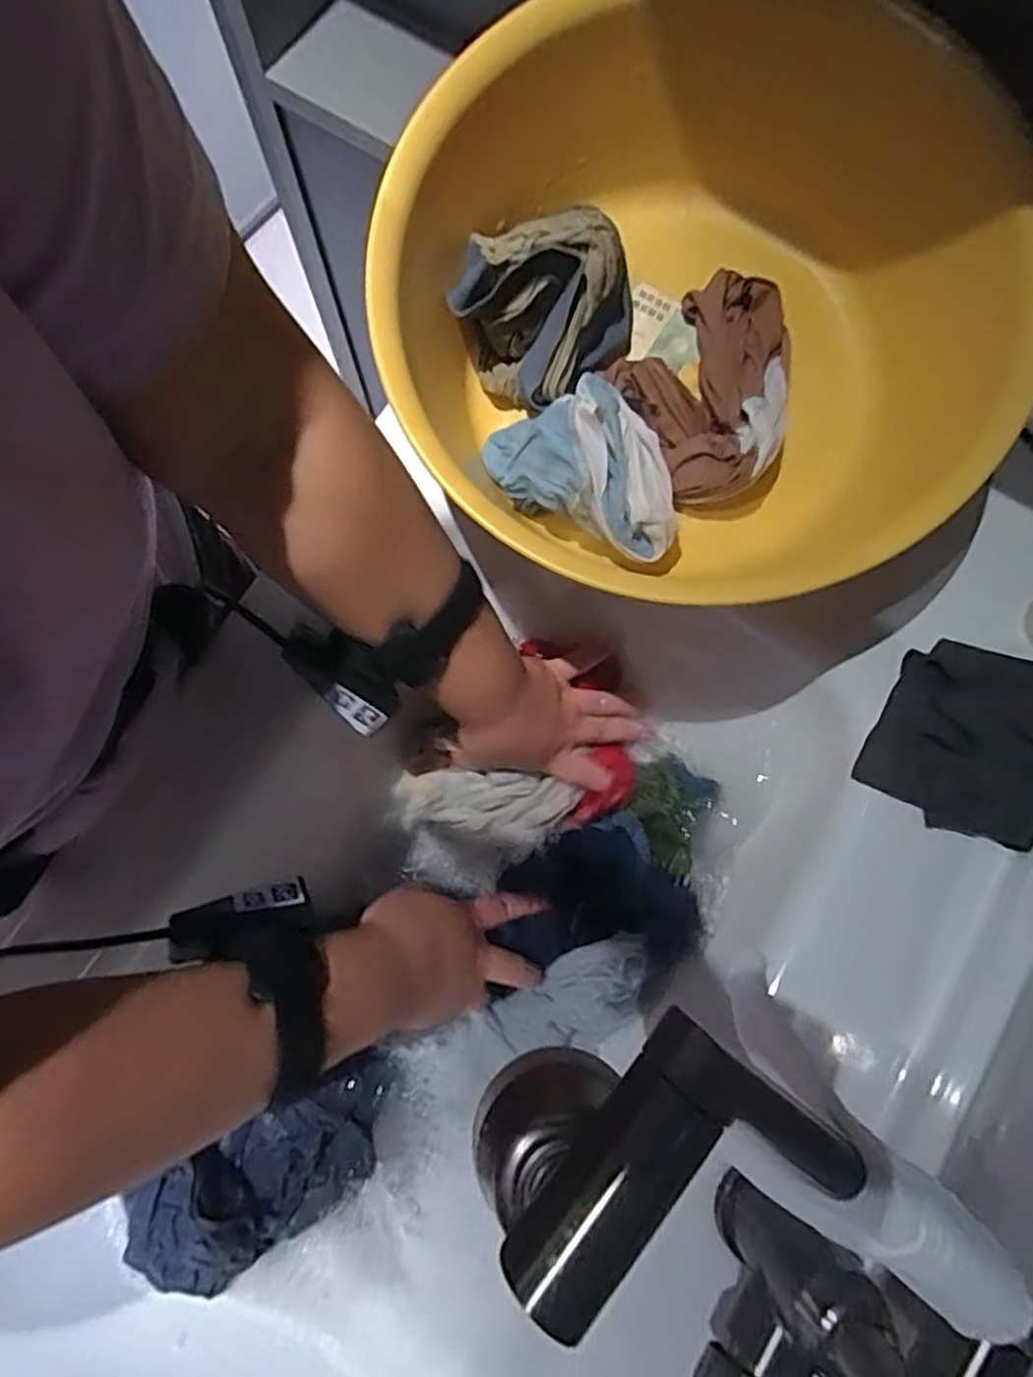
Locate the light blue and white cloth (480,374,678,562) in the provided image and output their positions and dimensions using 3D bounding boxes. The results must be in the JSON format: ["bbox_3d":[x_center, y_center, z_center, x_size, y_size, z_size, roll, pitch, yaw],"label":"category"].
[{"bbox_3d":[0.043,-0.136,0.402,0.121,0.064,0.075,23,79,4],"label":"light blue and white cloth"}]

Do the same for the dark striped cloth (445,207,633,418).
[{"bbox_3d":[0.019,-0.225,0.424,0.106,0.081,0.084,-1,78,-1],"label":"dark striped cloth"}]

